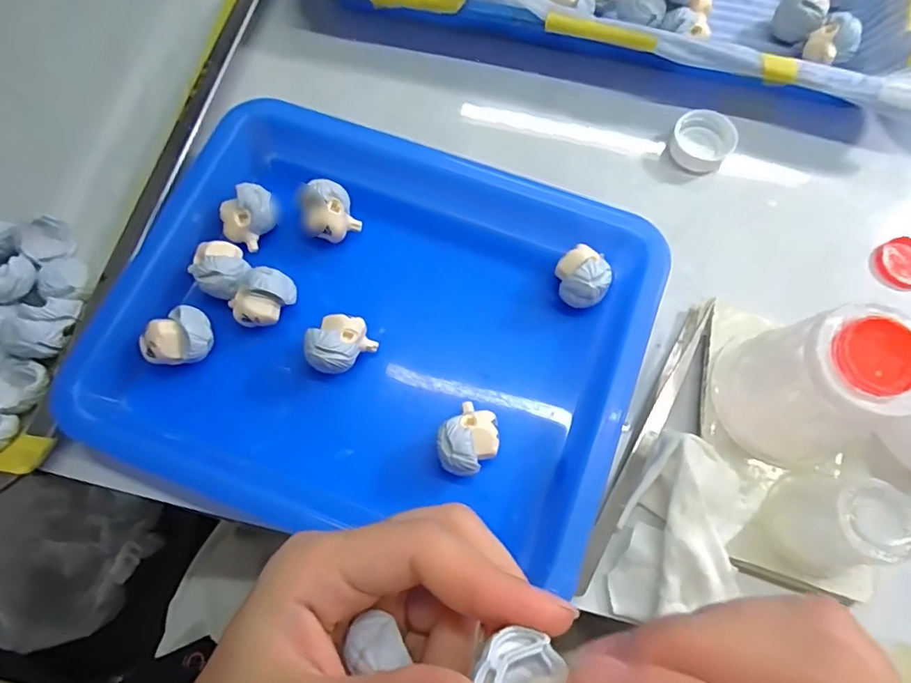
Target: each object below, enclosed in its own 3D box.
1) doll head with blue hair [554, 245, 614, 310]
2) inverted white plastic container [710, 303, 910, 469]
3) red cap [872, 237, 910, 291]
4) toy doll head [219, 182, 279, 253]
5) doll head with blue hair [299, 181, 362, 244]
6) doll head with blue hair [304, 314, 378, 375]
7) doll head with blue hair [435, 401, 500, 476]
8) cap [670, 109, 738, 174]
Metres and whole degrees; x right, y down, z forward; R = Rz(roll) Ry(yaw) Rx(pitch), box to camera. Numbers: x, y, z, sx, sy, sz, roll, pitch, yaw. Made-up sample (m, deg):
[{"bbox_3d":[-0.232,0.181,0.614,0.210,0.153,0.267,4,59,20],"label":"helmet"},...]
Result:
[{"bbox_3d":[0.056,-0.029,0.247,0.021,0.023,0.026,-14,72,-3],"label":"doll head with blue hair"},{"bbox_3d":[0.131,0.016,0.208,0.047,0.067,0.045,0,71,1],"label":"inverted white plastic container"},{"bbox_3d":[0.214,-0.037,0.261,0.026,0.005,0.024,0,71,1],"label":"red cap"},{"bbox_3d":[-0.097,-0.059,0.258,0.020,0.022,0.026,36,76,12],"label":"toy doll head"},{"bbox_3d":[-0.059,-0.059,0.257,0.024,0.024,0.021,-28,73,-8],"label":"doll head with blue hair"},{"bbox_3d":[-0.050,0.002,0.239,0.021,0.025,0.028,40,77,13],"label":"doll head with blue hair"},{"bbox_3d":[0.006,0.042,0.226,0.021,0.026,0.028,41,77,13],"label":"doll head with blue hair"},{"bbox_3d":[0.127,-0.103,0.282,0.029,0.011,0.031,0,71,1],"label":"cap"}]

